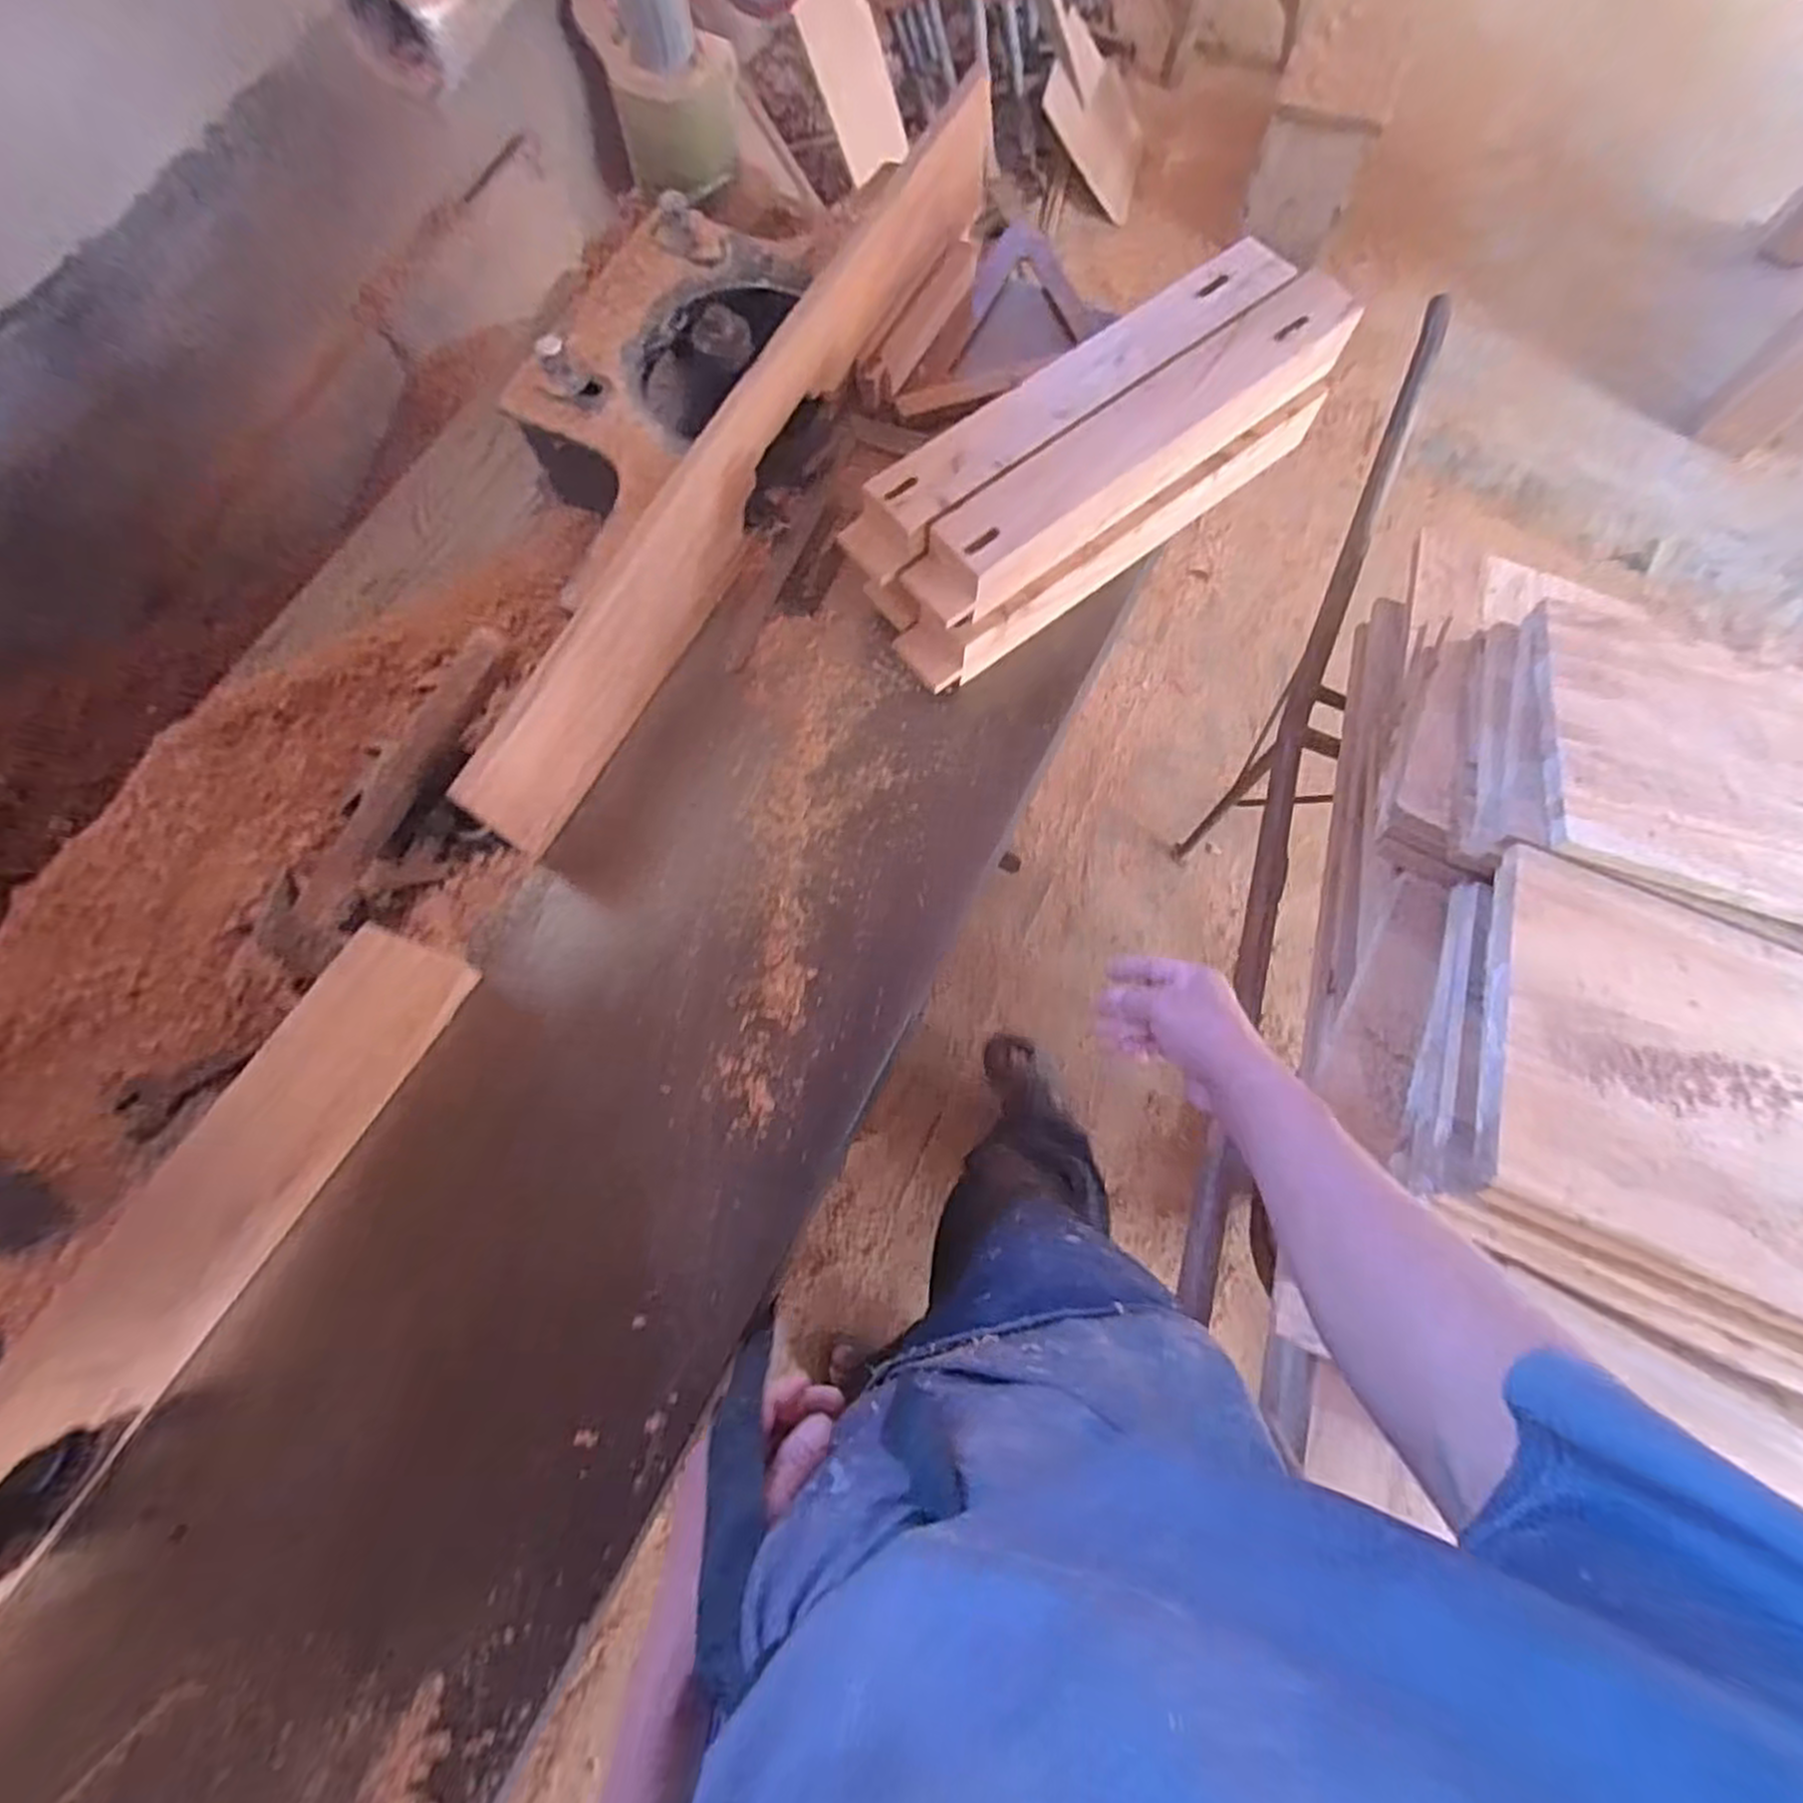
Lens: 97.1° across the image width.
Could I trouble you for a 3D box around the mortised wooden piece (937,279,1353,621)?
[{"bbox_3d":[0.210,-0.390,0.669,0.430,0.055,0.066,-37,77,-10],"label":"mortised wooden piece"}]

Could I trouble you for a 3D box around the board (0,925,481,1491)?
[{"bbox_3d":[-0.557,0.357,0.491,0.032,0.134,0.787,31,75,8],"label":"board"}]

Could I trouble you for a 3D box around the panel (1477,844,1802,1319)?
[{"bbox_3d":[0.635,0.145,0.613,0.347,0.029,0.302,23,65,7],"label":"panel"}]

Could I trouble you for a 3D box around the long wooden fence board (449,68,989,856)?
[{"bbox_3d":[-0.123,-0.404,0.713,0.029,0.136,0.813,28,75,8],"label":"long wooden fence board"}]

